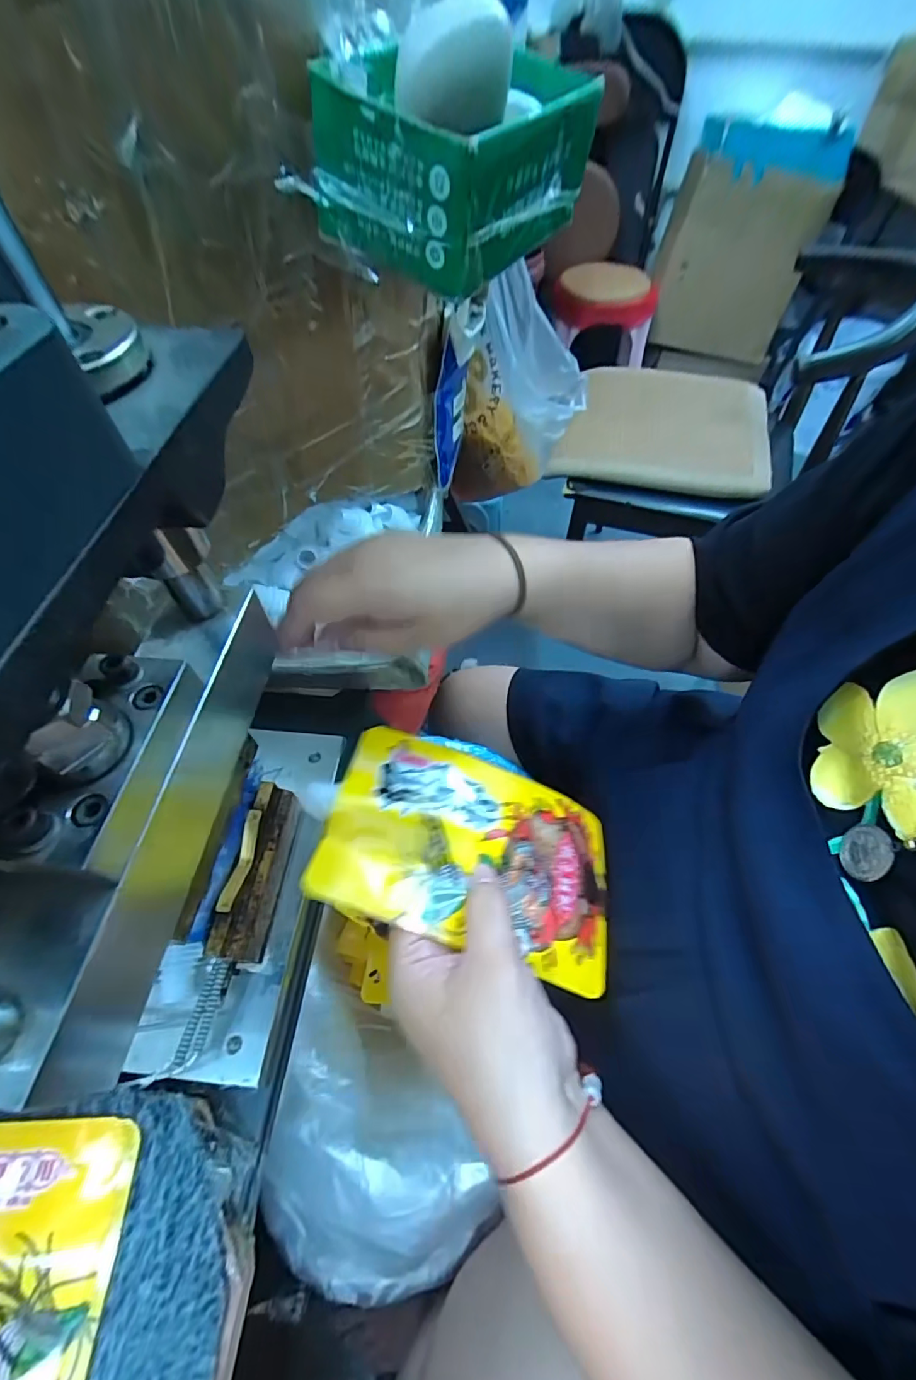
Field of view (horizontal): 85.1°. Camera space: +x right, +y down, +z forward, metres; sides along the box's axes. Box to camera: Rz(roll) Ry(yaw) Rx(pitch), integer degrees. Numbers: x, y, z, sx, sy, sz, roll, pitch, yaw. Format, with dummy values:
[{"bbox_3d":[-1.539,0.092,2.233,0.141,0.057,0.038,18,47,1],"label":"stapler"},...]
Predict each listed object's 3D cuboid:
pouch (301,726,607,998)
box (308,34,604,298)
[{"bbox_3d":[0.012,0.093,0.307,0.174,0.015,0.119,21,51,-3],"label":"pouch"},{"bbox_3d":[-0.001,-0.281,0.265,0.097,0.066,0.124,30,61,18],"label":"box"}]

